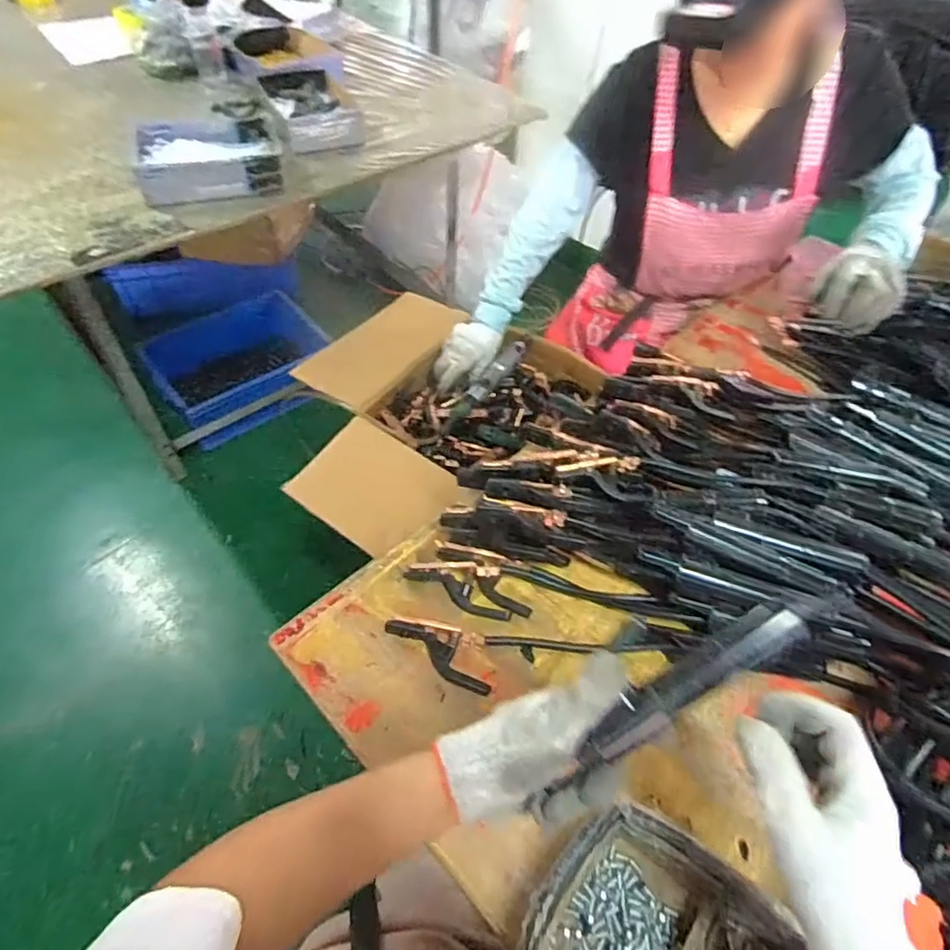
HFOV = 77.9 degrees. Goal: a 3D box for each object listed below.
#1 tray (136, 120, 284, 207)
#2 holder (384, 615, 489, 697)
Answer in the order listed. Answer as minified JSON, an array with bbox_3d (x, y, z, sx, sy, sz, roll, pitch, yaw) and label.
[{"bbox_3d":[-0.509,-0.608,1.139,0.255,0.067,0.211,-12,54,-13],"label":"tray"},{"bbox_3d":[-0.037,0.178,0.592,0.113,0.015,0.055,13,53,6],"label":"holder"}]

